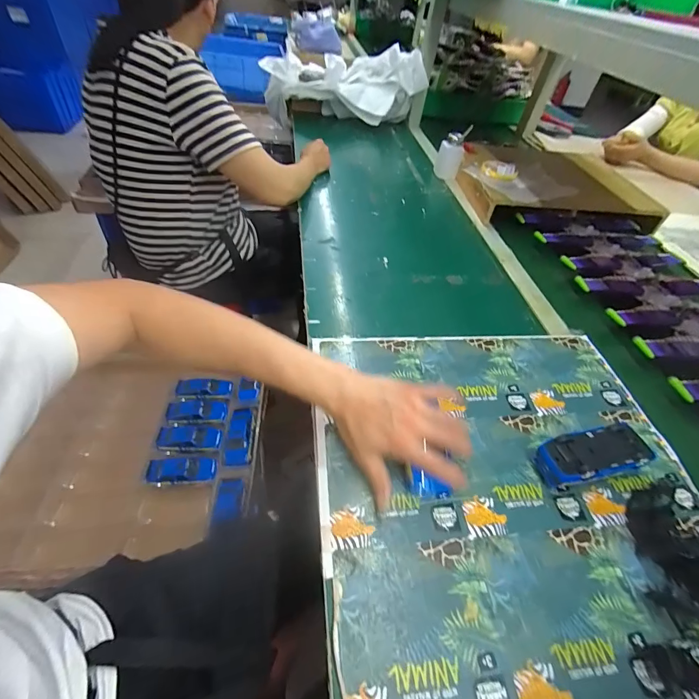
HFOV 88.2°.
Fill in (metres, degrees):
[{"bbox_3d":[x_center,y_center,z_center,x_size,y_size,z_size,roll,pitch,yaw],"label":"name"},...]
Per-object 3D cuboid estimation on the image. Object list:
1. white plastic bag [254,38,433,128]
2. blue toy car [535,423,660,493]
[{"bbox_3d":[-0.030,-0.857,1.173,0.523,0.181,0.212,17,48,6],"label":"white plastic bag"},{"bbox_3d":[0.284,0.127,0.424,0.128,0.044,0.052,-8,49,-12],"label":"blue toy car"}]

